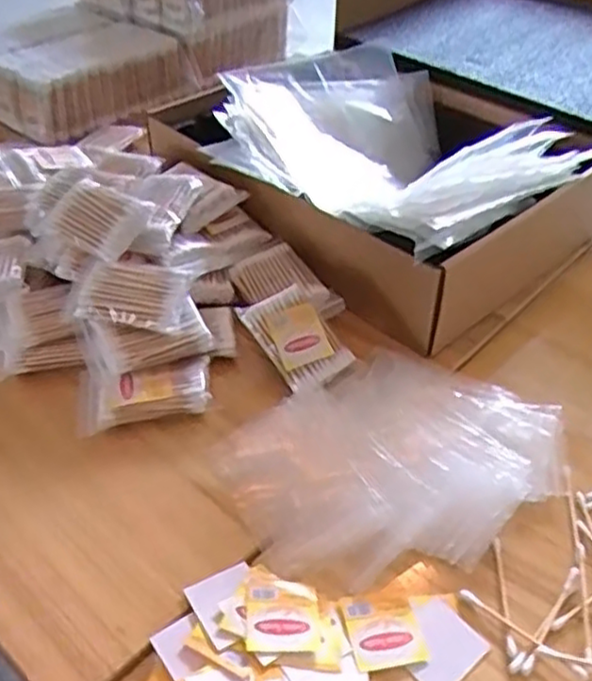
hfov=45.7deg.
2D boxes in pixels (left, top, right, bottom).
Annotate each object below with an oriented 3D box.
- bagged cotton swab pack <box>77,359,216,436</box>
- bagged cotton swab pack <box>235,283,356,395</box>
[{"bbox_3d":[-0.105,0.037,0.492,0.090,0.019,0.052,-7,42,-9],"label":"bagged cotton swab pack"},{"bbox_3d":[0.003,-0.003,0.509,0.055,0.016,0.074,-30,87,-21],"label":"bagged cotton swab pack"}]

